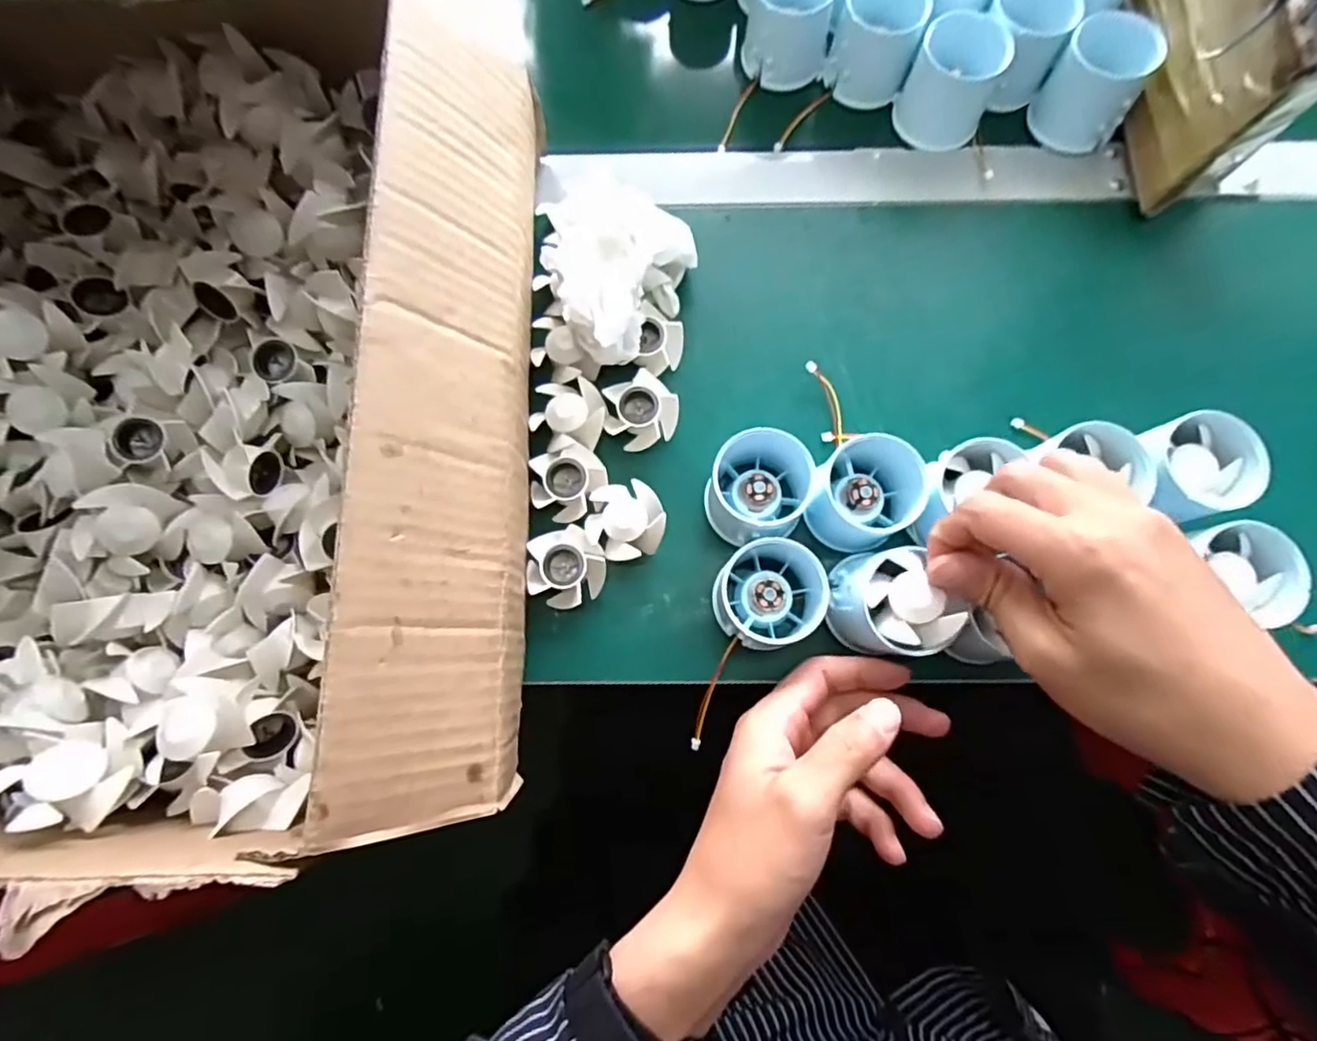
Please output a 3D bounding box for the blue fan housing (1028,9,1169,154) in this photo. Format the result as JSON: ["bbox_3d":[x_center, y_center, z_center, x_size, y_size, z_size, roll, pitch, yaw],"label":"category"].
[{"bbox_3d":[0.274,-0.277,0.395,0.051,0.050,0.062,33,80,8],"label":"blue fan housing"}]

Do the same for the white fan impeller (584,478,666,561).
[{"bbox_3d":[-0.019,0.001,0.356,0.043,0.016,0.043,0,77,1],"label":"white fan impeller"}]

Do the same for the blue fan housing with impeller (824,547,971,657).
[{"bbox_3d":[0.115,0.042,0.316,0.047,0.055,0.050,-6,77,-1],"label":"blue fan housing with impeller"}]

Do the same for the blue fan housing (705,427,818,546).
[{"bbox_3d":[0.055,-0.020,0.341,0.053,0.046,0.059,-3,77,0],"label":"blue fan housing"}]

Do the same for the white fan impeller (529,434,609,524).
[{"bbox_3d":[-0.053,-0.023,0.358,0.041,0.018,0.042,0,77,1],"label":"white fan impeller"}]

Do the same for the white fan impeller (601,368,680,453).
[{"bbox_3d":[-0.011,-0.064,0.368,0.042,0.019,0.039,0,77,1],"label":"white fan impeller"}]

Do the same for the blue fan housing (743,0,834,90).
[{"bbox_3d":[0.085,-0.324,0.407,0.051,0.044,0.061,9,77,3],"label":"blue fan housing"}]

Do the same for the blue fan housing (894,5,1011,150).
[{"bbox_3d":[0.183,-0.274,0.395,0.054,0.045,0.055,20,78,5],"label":"blue fan housing"}]

